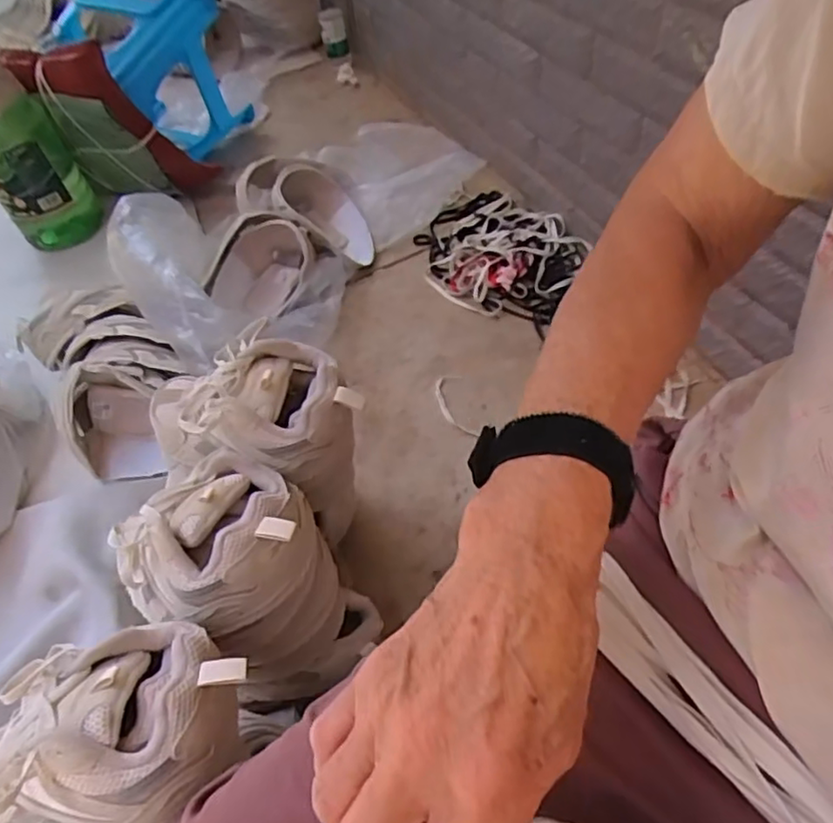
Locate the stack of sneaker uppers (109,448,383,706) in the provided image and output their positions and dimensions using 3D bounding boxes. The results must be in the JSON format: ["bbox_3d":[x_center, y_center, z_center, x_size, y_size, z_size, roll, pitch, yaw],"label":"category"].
[{"bbox_3d":[-0.142,0.157,0.582,0.146,0.236,0.147,34,61,30],"label":"stack of sneaker uppers"}]

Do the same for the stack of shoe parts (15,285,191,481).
[{"bbox_3d":[-0.462,-0.055,0.971,0.181,0.131,0.325,-32,54,-20],"label":"stack of shoe parts"}]

